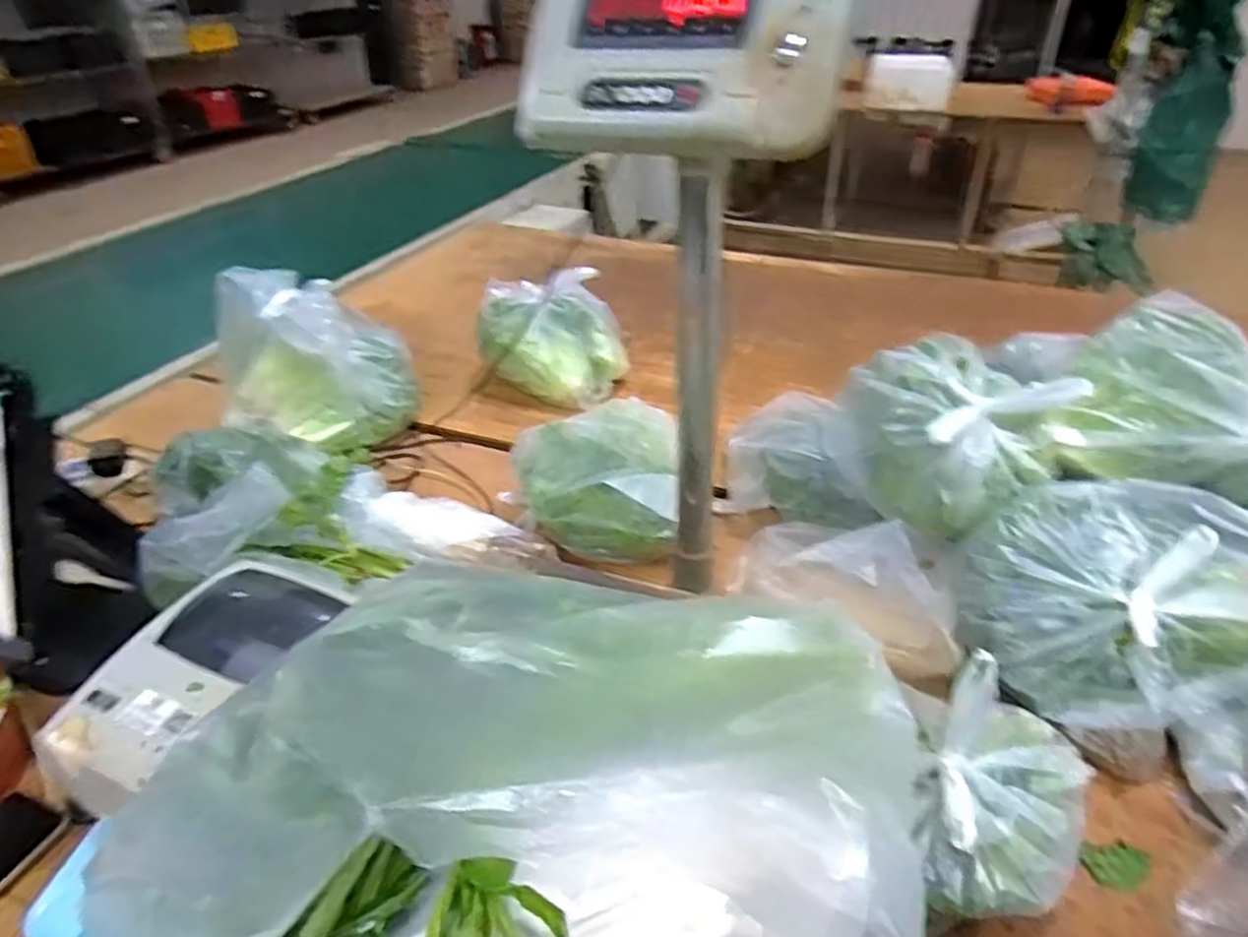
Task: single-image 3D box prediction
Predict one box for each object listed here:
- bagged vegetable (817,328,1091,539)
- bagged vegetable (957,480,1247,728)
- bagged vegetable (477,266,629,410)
[{"bbox_3d":[0.358,-0.047,0.849,0.177,0.145,0.233,-29,44,-34],"label":"bagged vegetable"},{"bbox_3d":[0.483,0.122,0.720,0.273,0.136,0.218,-5,36,-7],"label":"bagged vegetable"},{"bbox_3d":[-0.120,-0.210,1.232,0.243,0.179,0.160,-2,36,-3],"label":"bagged vegetable"}]

